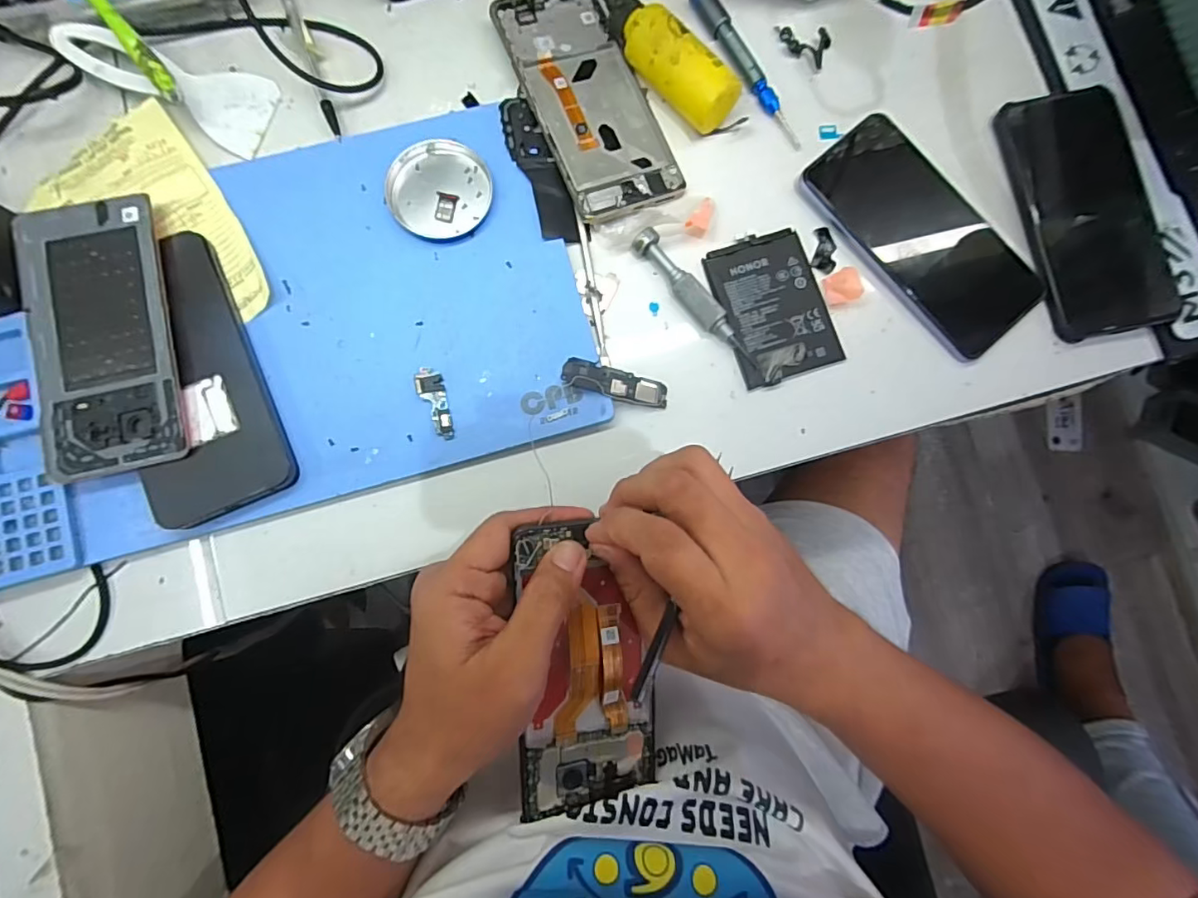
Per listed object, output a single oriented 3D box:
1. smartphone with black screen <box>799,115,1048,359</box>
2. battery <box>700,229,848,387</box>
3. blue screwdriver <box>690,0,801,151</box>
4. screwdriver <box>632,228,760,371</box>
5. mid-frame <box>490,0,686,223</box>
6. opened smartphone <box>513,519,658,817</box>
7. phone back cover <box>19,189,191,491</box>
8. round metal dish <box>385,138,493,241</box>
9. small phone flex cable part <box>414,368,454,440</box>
[{"bbox_3d":[0.212,-0.140,0.349,0.074,0.012,0.164,-42,86,-6],"label":"smartphone with black screen"},{"bbox_3d":[0.112,-0.092,0.344,0.068,0.006,0.094,-17,84,-4],"label":"battery"},{"bbox_3d":[0.099,-0.257,0.361,0.015,0.010,0.126,-31,85,-5],"label":"blue screwdriver"},{"bbox_3d":[0.061,-0.093,0.337,0.018,0.014,0.108,-39,86,-6],"label":"screwdriver"},{"bbox_3d":[-0.006,-0.230,0.352,0.075,0.014,0.163,-22,84,-4],"label":"mid-frame"},{"bbox_3d":[-0.007,0.114,0.284,0.073,0.011,0.155,-6,98,-19],"label":"opened smartphone"},{"bbox_3d":[-0.281,-0.065,0.306,0.072,0.009,0.159,-13,84,-3],"label":"phone back cover"},{"bbox_3d":[-0.100,-0.165,0.338,0.062,0.005,0.064,0,83,-2],"label":"round metal dish"},{"bbox_3d":[-0.098,-0.027,0.321,0.017,0.005,0.044,-14,84,-3],"label":"small phone flex cable part"}]

